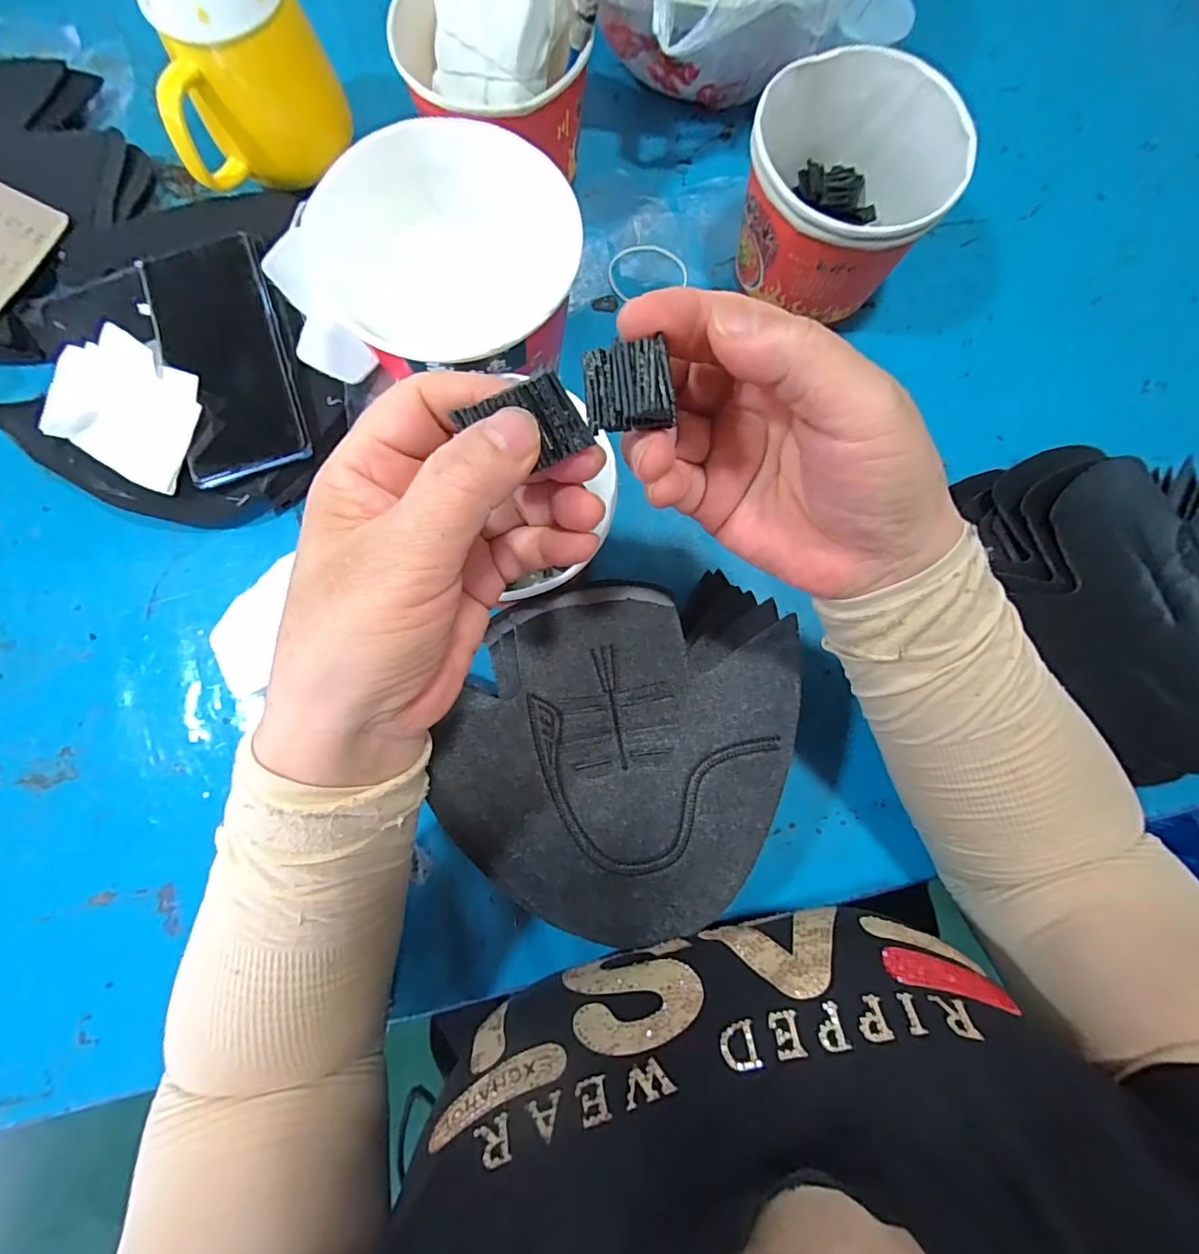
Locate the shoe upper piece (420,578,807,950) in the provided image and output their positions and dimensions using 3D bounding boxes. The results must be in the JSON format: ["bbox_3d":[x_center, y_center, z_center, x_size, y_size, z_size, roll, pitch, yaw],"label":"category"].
[{"bbox_3d":[0.012,0.052,0.263,0.157,0.013,0.179,26,82,2],"label":"shoe upper piece"}]

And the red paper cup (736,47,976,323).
[{"bbox_3d":[0.149,-0.260,0.334,0.102,0.092,0.112,0,82,-1],"label":"red paper cup"}]

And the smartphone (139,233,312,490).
[{"bbox_3d":[-0.235,-0.170,0.326,0.072,0.012,0.153,-18,83,-4],"label":"smartphone"}]

